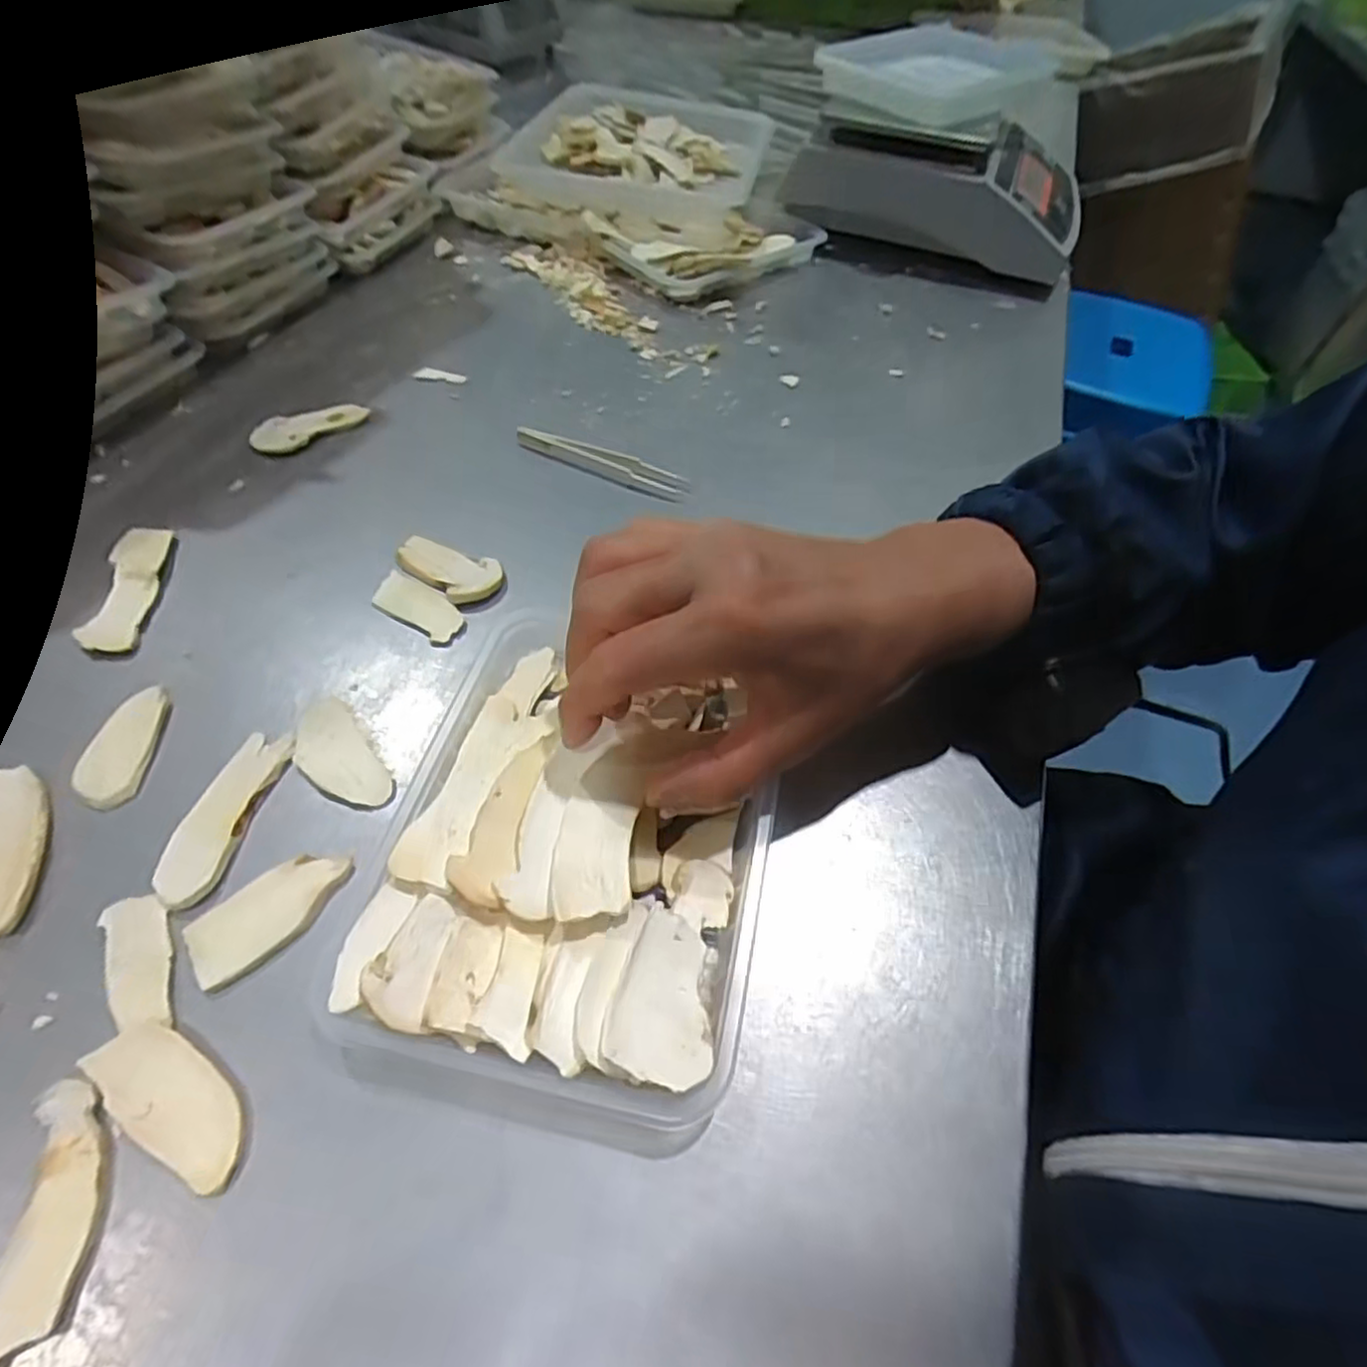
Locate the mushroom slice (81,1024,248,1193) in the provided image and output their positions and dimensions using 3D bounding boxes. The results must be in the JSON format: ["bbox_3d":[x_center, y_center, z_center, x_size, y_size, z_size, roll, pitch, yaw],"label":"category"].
[{"bbox_3d":[-0.157,0.127,0.210,0.058,0.004,0.024,28,58,16],"label":"mushroom slice"}]

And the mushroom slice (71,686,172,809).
[{"bbox_3d":[-0.230,0.025,0.281,0.023,0.006,0.053,-1,54,-4],"label":"mushroom slice"}]

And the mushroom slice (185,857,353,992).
[{"bbox_3d":[-0.147,0.080,0.243,0.054,0.004,0.027,-32,62,-23],"label":"mushroom slice"}]

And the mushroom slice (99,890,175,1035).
[{"bbox_3d":[-0.185,0.094,0.232,0.018,0.004,0.048,-25,59,-20],"label":"mushroom slice"}]

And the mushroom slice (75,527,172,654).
[{"bbox_3d":[-0.266,-0.048,0.329,0.022,0.008,0.079,-4,55,-6],"label":"mushroom slice"}]

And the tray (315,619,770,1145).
[{"bbox_3d":[-0.037,0.049,0.256,0.137,0.030,0.173,12,55,5],"label":"tray"}]

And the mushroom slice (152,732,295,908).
[{"bbox_3d":[-0.178,0.050,0.264,0.021,0.004,0.070,12,55,5],"label":"mushroom slice"}]

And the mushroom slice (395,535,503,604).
[{"bbox_3d":[-0.118,-0.059,0.345,0.058,0.005,0.030,29,58,17],"label":"mushroom slice"}]

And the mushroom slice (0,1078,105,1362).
[{"bbox_3d":[-0.180,0.150,0.194,0.023,0.005,0.063,-5,55,-7],"label":"mushroom slice"}]

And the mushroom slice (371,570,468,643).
[{"bbox_3d":[-0.128,-0.038,0.332,0.049,0.004,0.020,30,58,17],"label":"mushroom slice"}]

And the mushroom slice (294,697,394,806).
[{"bbox_3d":[-0.144,0.029,0.282,0.025,0.004,0.058,-32,62,-23],"label":"mushroom slice"}]

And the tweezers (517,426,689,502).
[{"bbox_3d":[-0.050,-0.130,0.403,0.106,0.012,0.018,20,56,11],"label":"tweezers"}]

